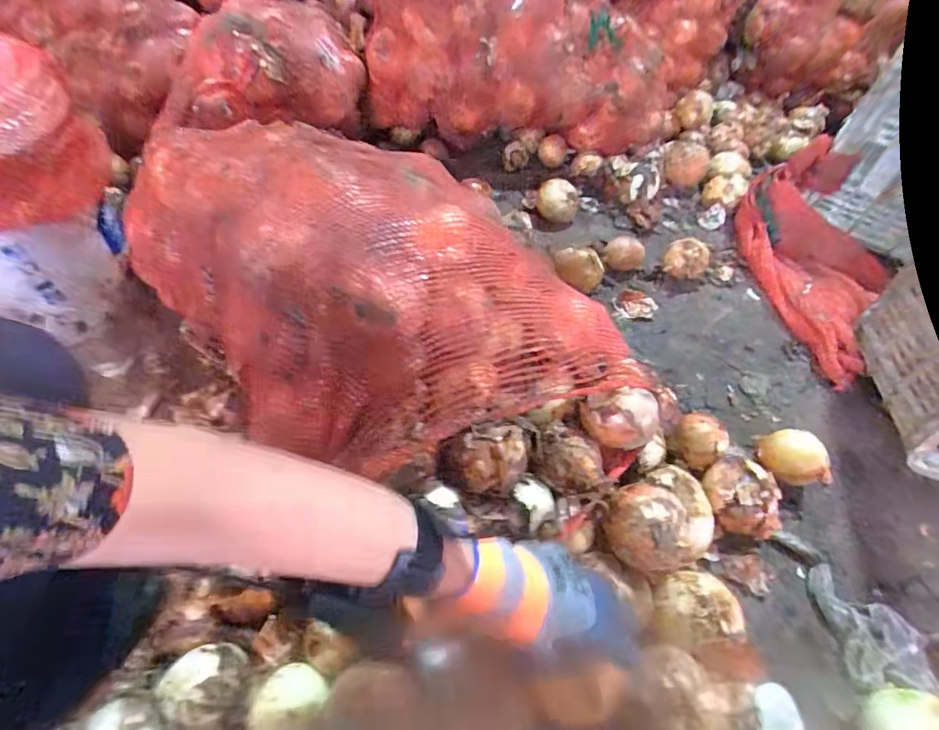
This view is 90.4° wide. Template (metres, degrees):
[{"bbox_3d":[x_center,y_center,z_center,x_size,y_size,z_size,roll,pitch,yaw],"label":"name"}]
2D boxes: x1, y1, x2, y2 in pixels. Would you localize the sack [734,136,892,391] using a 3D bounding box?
[{"bbox_3d":[0.626,-0.211,0.862,0.294,0.158,0.451,33,56,19],"label":"sack"}]

